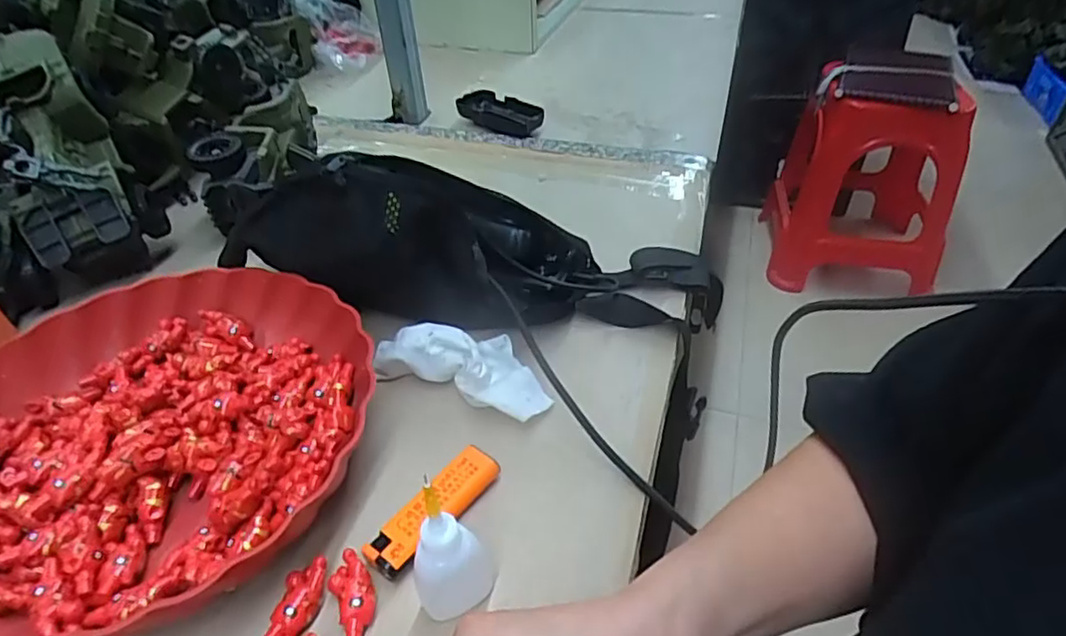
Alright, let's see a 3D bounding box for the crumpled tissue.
[{"bbox_3d":[-0.047,0.029,0.401,0.120,0.032,0.041,12,43,17],"label":"crumpled tissue"}]

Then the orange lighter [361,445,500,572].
[{"bbox_3d":[-0.051,0.101,0.331,0.024,0.017,0.076,27,48,30],"label":"orange lighter"}]

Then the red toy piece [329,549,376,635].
[{"bbox_3d":[-0.085,0.132,0.297,0.017,0.010,0.042,-19,43,-19],"label":"red toy piece"}]

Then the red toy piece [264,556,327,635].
[{"bbox_3d":[-0.111,0.134,0.295,0.019,0.010,0.040,6,41,10],"label":"red toy piece"}]

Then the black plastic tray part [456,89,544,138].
[{"bbox_3d":[-0.036,-0.251,0.761,0.120,0.026,0.053,31,50,33],"label":"black plastic tray part"}]

